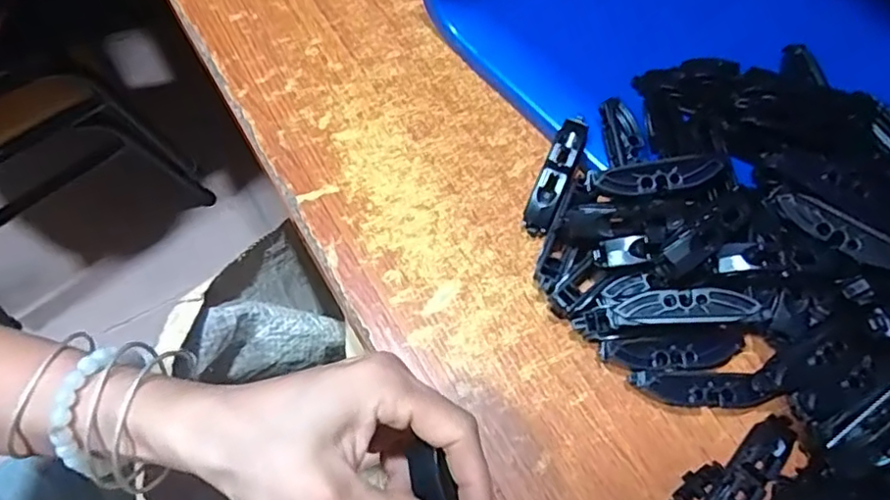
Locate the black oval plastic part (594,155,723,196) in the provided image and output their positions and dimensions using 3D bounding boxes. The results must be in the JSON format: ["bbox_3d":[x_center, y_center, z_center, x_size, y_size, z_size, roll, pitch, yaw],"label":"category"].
[{"bbox_3d":[0.120,-0.042,0.346,0.069,0.011,0.017,-8,97,-2],"label":"black oval plastic part"}]

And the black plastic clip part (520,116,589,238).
[{"bbox_3d":[0.068,-0.047,0.373,0.018,0.015,0.078,23,84,7],"label":"black plastic clip part"}]

